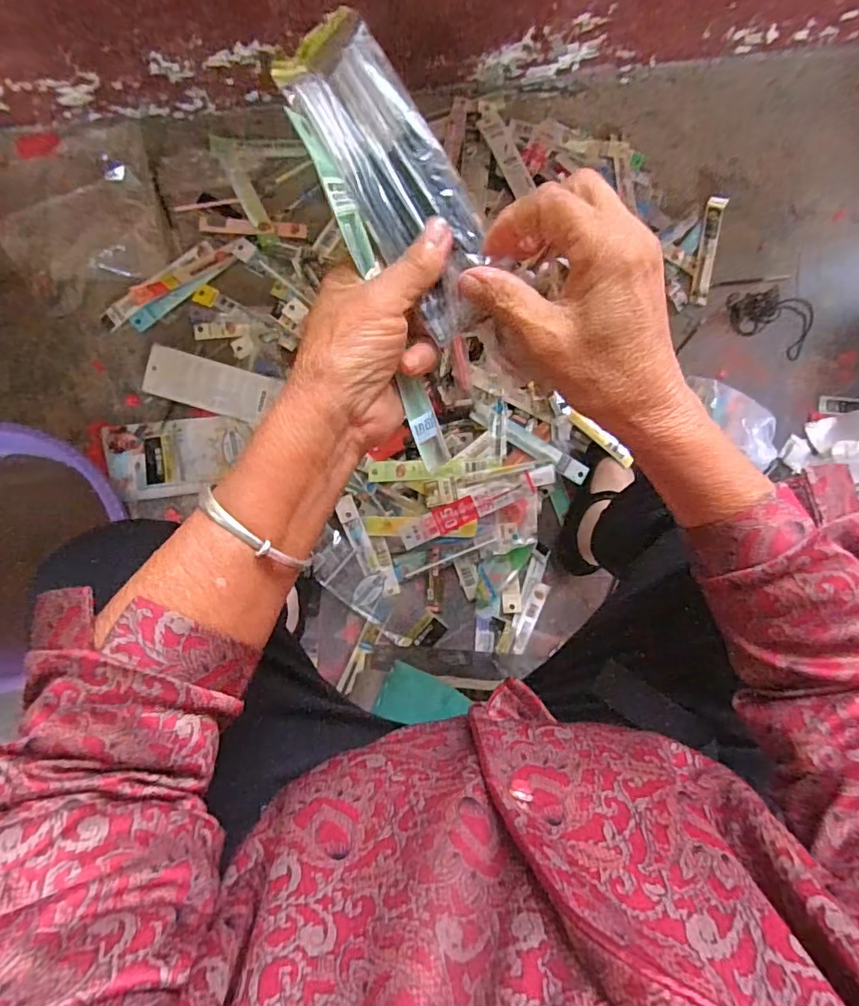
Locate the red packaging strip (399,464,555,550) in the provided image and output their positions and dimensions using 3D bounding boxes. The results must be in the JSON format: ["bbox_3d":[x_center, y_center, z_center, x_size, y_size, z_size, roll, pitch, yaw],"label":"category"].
[{"bbox_3d":[0.065,0.002,0.710,0.217,0.004,0.035,-24,103,-2],"label":"red packaging strip"}]

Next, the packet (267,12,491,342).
[{"bbox_3d":[-0.014,-0.157,0.258,0.055,0.016,0.146,-31,98,-5],"label":"packet"}]

